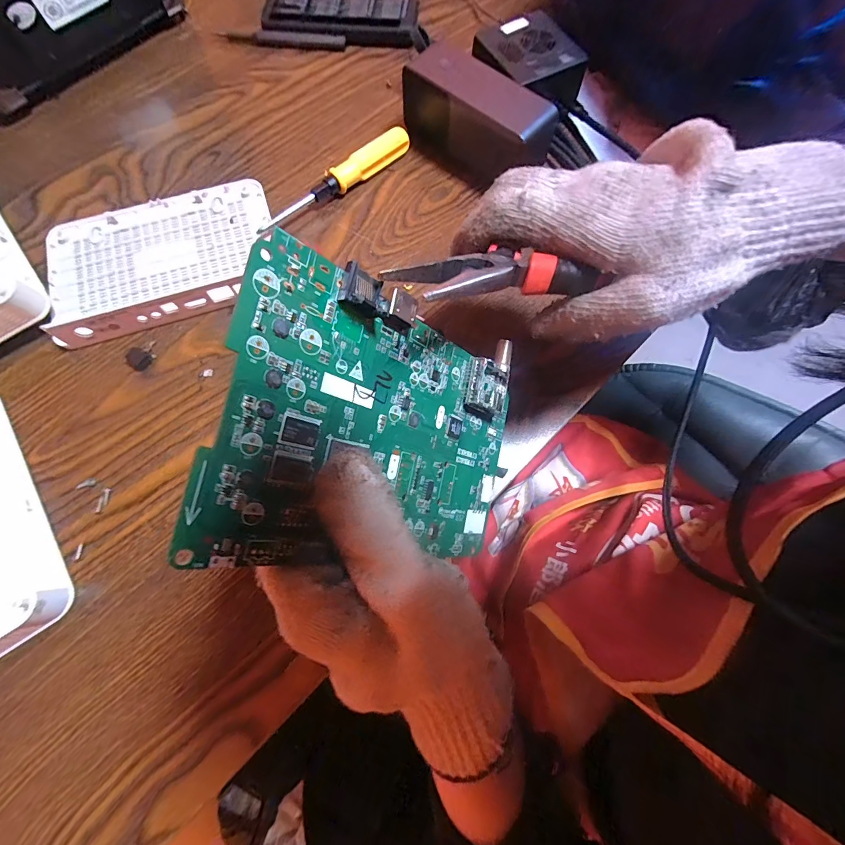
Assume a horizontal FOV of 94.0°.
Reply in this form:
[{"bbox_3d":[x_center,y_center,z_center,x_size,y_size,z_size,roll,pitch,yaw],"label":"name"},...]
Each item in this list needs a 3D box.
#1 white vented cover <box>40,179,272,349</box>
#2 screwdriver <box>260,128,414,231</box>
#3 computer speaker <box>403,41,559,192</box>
[{"bbox_3d":[-0.207,-0.133,0.312,0.170,0.019,0.117,-17,73,-7],"label":"white vented cover"},{"bbox_3d":[-0.073,-0.211,0.343,0.156,0.020,0.018,-40,77,-13],"label":"screwdriver"},{"bbox_3d":[0.046,-0.262,0.348,0.139,0.061,0.058,38,74,10],"label":"computer speaker"}]

